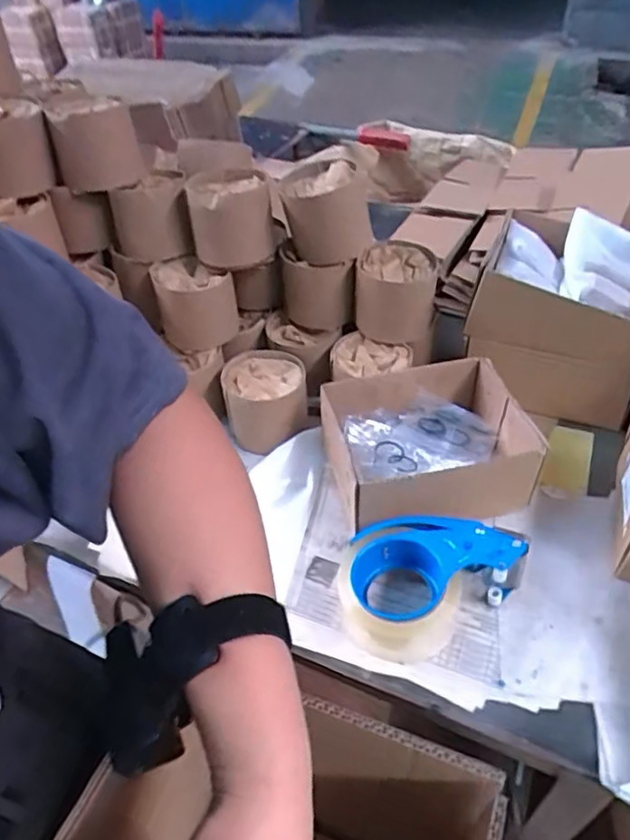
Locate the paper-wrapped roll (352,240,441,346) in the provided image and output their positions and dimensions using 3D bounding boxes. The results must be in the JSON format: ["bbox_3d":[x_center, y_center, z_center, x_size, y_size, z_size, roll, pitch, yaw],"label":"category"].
[{"bbox_3d":[0.096,-0.150,0.718,0.093,0.089,0.096,5,45,9],"label":"paper-wrapped roll"}]

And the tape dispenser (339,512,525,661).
[{"bbox_3d":[0.101,0.145,0.525,0.159,0.061,0.111,2,45,6],"label":"tape dispenser"}]

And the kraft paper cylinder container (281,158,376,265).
[{"bbox_3d":[0.013,-0.235,0.690,0.100,0.093,0.110,-1,39,5],"label":"kraft paper cylinder container"}]

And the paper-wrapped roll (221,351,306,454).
[{"bbox_3d":[-0.057,-0.022,0.700,0.092,0.071,0.098,-2,45,2],"label":"paper-wrapped roll"}]

